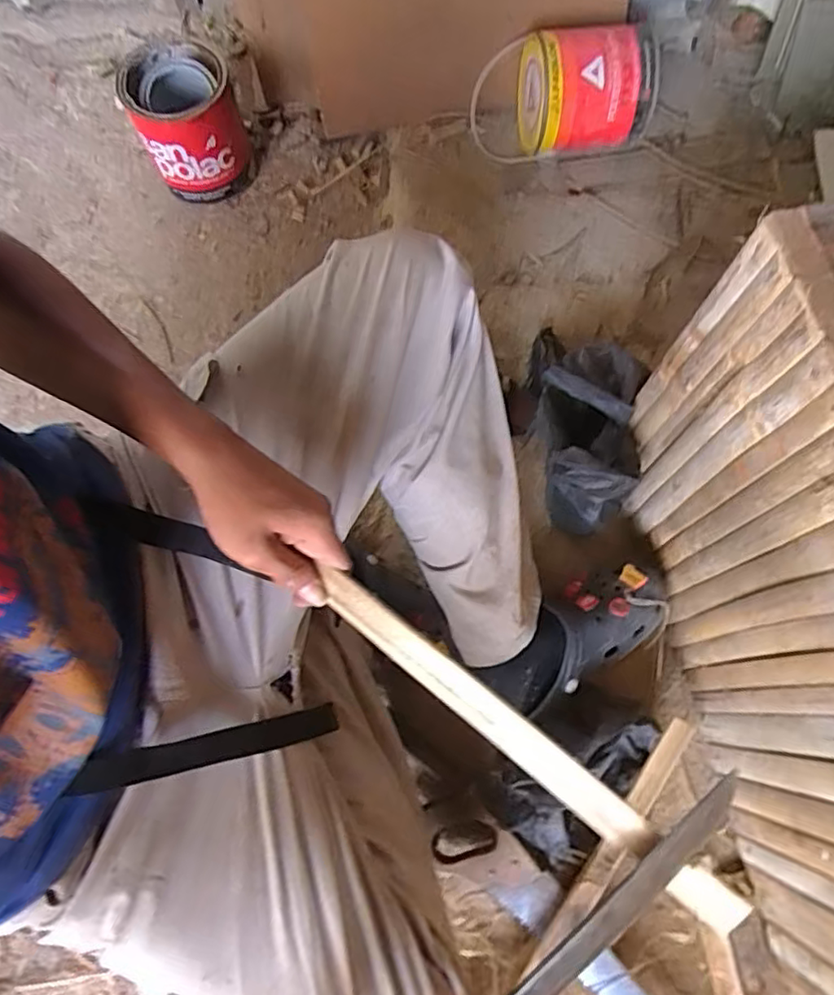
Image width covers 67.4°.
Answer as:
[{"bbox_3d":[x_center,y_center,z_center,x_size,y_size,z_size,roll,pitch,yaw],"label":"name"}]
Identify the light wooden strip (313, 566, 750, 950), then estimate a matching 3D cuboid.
[{"bbox_3d":[0.066,0.156,0.402,0.315,0.012,0.026,38,77,11],"label":"light wooden strip"}]

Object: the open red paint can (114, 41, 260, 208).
[{"bbox_3d":[-0.332,-0.547,0.925,0.142,0.153,0.147,0,73,1],"label":"open red paint can"}]

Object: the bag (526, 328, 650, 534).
[{"bbox_3d":[0.203,-0.078,0.769,0.108,0.141,0.222,4,73,2],"label":"bag"}]

